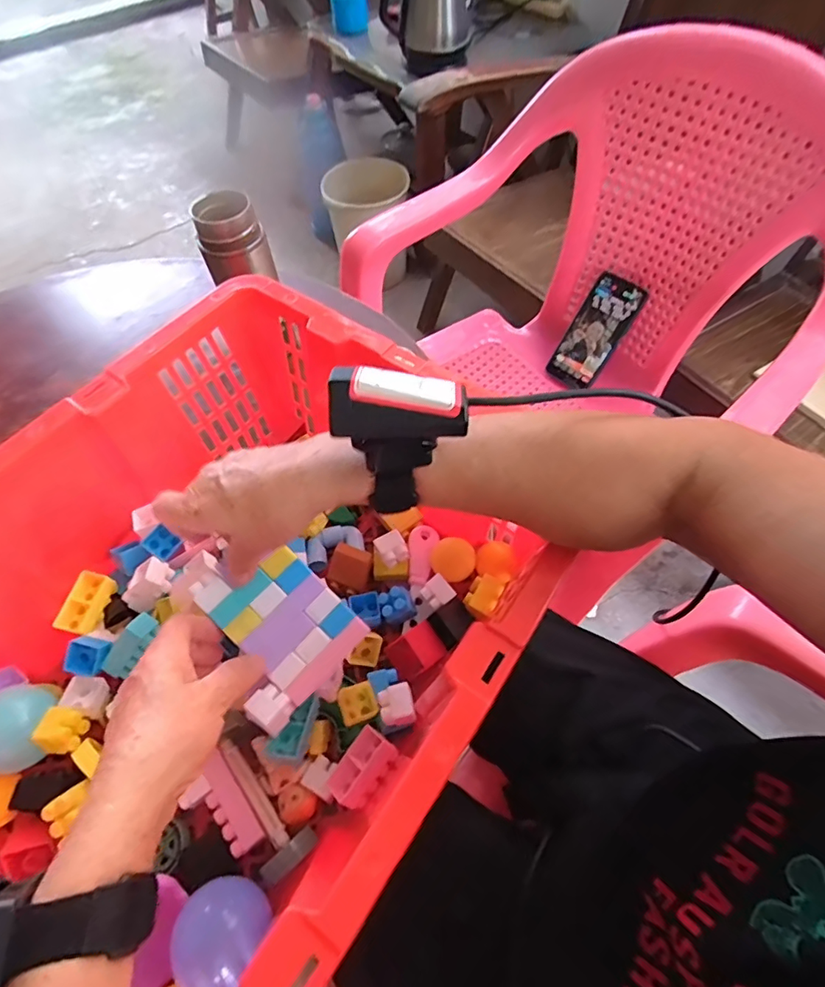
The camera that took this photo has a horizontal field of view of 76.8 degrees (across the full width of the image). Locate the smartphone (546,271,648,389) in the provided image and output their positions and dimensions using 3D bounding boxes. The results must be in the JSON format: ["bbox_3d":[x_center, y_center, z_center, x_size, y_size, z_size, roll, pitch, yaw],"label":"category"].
[{"bbox_3d":[0.270,-0.237,0.774,0.075,0.160,0.018,39,30,23],"label":"smartphone"}]

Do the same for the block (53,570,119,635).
[{"bbox_3d":[-0.267,0.090,0.430,0.028,0.021,0.049,28,69,-20],"label":"block"}]

